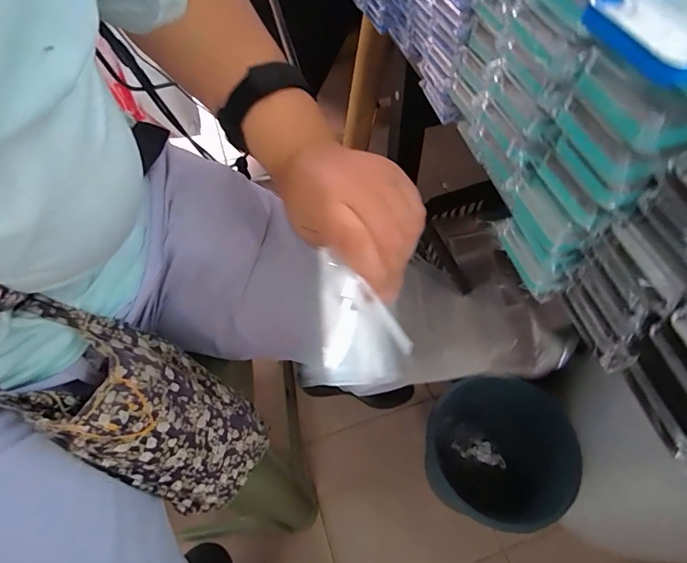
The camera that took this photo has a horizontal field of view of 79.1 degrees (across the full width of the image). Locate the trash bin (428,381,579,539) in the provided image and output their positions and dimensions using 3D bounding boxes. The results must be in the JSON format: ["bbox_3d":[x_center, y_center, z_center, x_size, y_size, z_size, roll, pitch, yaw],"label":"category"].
[{"bbox_3d":[0.249,0.302,0.718,0.219,0.247,0.215,-1,58,2],"label":"trash bin"}]

